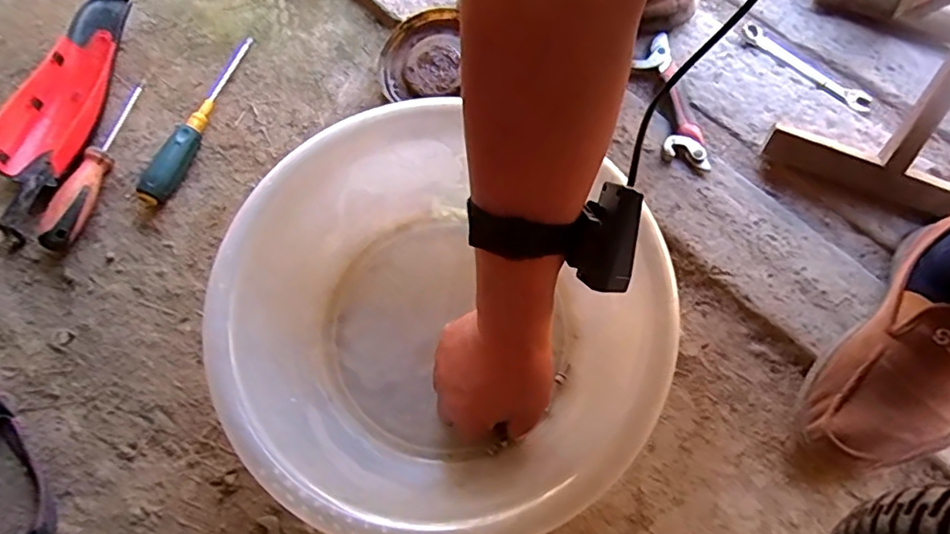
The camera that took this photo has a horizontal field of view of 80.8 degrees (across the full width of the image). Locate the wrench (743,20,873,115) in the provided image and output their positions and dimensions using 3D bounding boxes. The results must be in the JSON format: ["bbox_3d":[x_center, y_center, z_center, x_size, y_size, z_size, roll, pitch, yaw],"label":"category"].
[{"bbox_3d":[0.356,-0.218,0.605,0.151,0.011,0.025,42,76,16],"label":"wrench"}]

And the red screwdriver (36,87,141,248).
[{"bbox_3d":[-0.394,-0.109,0.572,0.027,0.038,0.190,9,70,6],"label":"red screwdriver"}]

